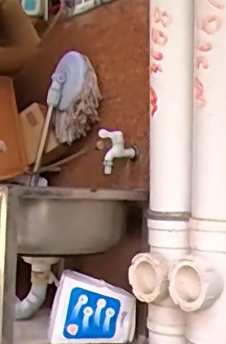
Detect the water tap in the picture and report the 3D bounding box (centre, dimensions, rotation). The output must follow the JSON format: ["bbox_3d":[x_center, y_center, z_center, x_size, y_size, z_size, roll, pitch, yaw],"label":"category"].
[{"bbox_3d":[0.010,-0.049,1.354,0.085,0.100,0.040,-1,2,-44],"label":"water tap"}]

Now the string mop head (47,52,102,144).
[{"bbox_3d":[-0.107,-0.202,1.505,0.071,0.226,0.147,-1,2,-39],"label":"string mop head"}]

